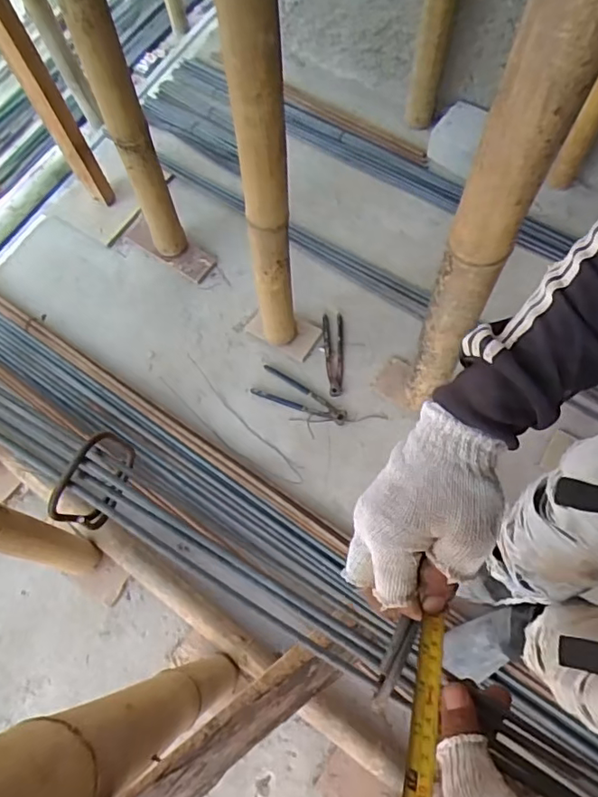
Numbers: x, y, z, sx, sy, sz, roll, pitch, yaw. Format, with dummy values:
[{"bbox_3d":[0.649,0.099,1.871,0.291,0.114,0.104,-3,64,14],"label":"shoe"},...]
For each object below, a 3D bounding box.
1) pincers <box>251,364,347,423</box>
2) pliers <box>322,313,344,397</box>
[{"bbox_3d":[0.006,0.001,1.367,0.231,0.014,0.079,25,75,9],"label":"pincers"},{"bbox_3d":[0.091,-0.109,1.405,0.050,0.013,0.210,-5,73,1],"label":"pliers"}]

